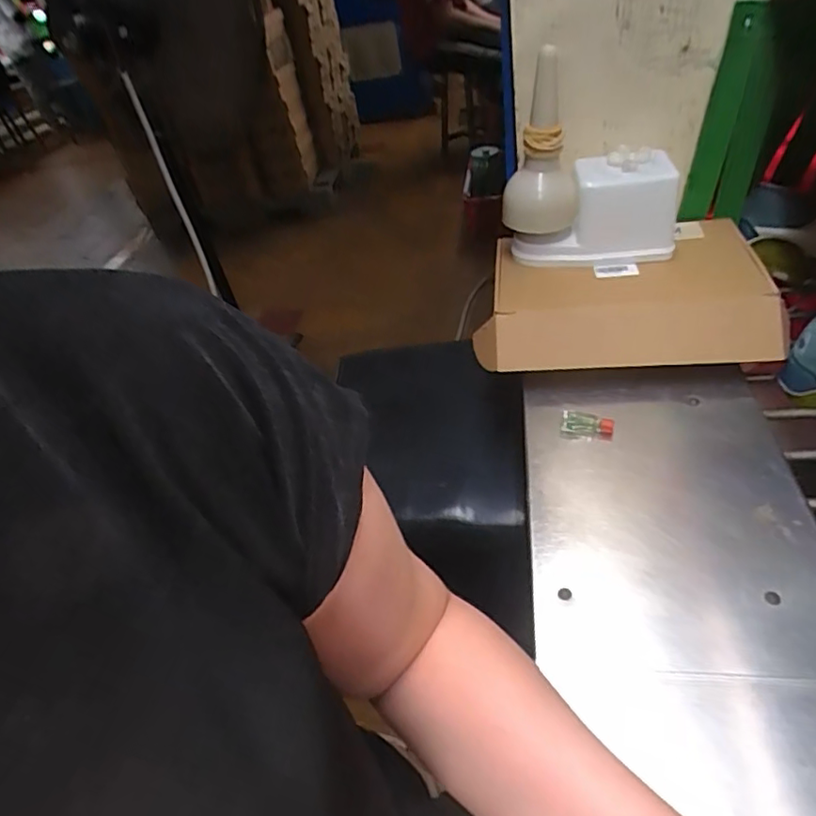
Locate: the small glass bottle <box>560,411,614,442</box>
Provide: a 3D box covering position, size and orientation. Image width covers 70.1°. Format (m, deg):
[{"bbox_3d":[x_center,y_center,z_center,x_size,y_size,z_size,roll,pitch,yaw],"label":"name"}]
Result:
[{"bbox_3d":[0.187,0.020,0.608,0.051,0.018,0.028,6,43,22],"label":"small glass bottle"}]

